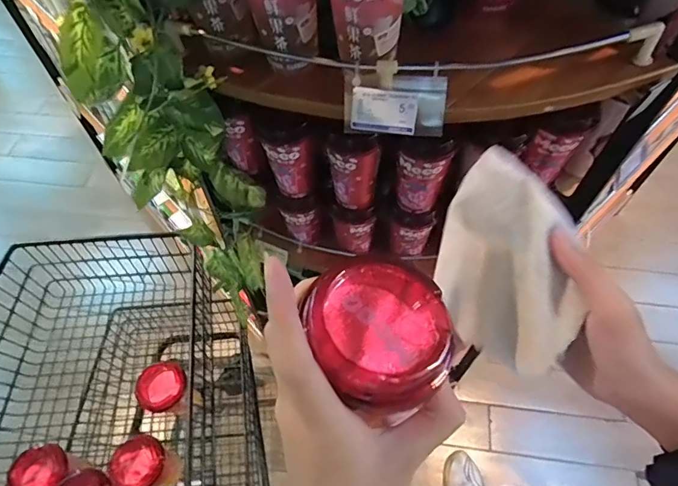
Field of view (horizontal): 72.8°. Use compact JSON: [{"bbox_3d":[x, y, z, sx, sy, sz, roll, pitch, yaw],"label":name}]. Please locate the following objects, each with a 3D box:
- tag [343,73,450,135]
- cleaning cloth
[{"bbox_3d":[0.057,-0.140,0.467,0.097,0.058,0.005,3,22,5],"label":"tag"},{"bbox_3d":[0.126,0.018,0.346,0.100,0.042,0.164,14,101,15],"label":"cleaning cloth"}]

